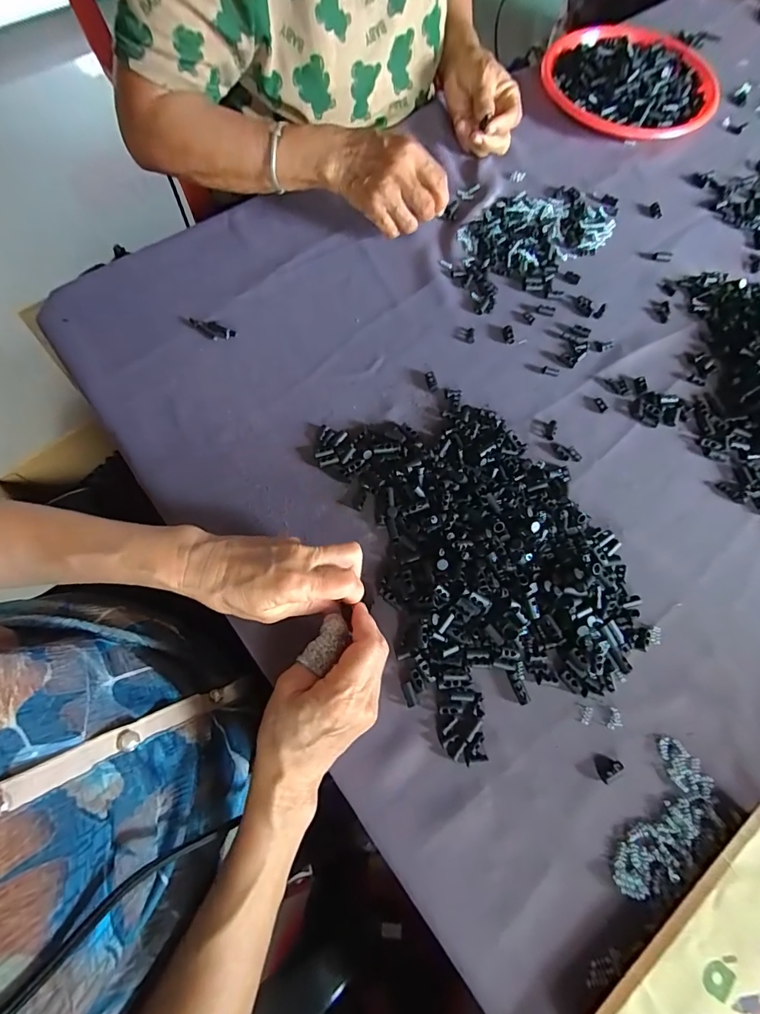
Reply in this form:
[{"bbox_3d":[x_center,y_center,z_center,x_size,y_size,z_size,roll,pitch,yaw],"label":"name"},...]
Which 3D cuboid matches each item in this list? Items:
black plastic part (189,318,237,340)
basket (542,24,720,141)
[{"bbox_3d":[-0.169,-0.180,0.450,0.051,0.005,0.018,27,71,8],"label":"black plastic part"},{"bbox_3d":[0.337,-0.573,0.597,0.226,0.039,0.208,20,70,5],"label":"basket"}]

